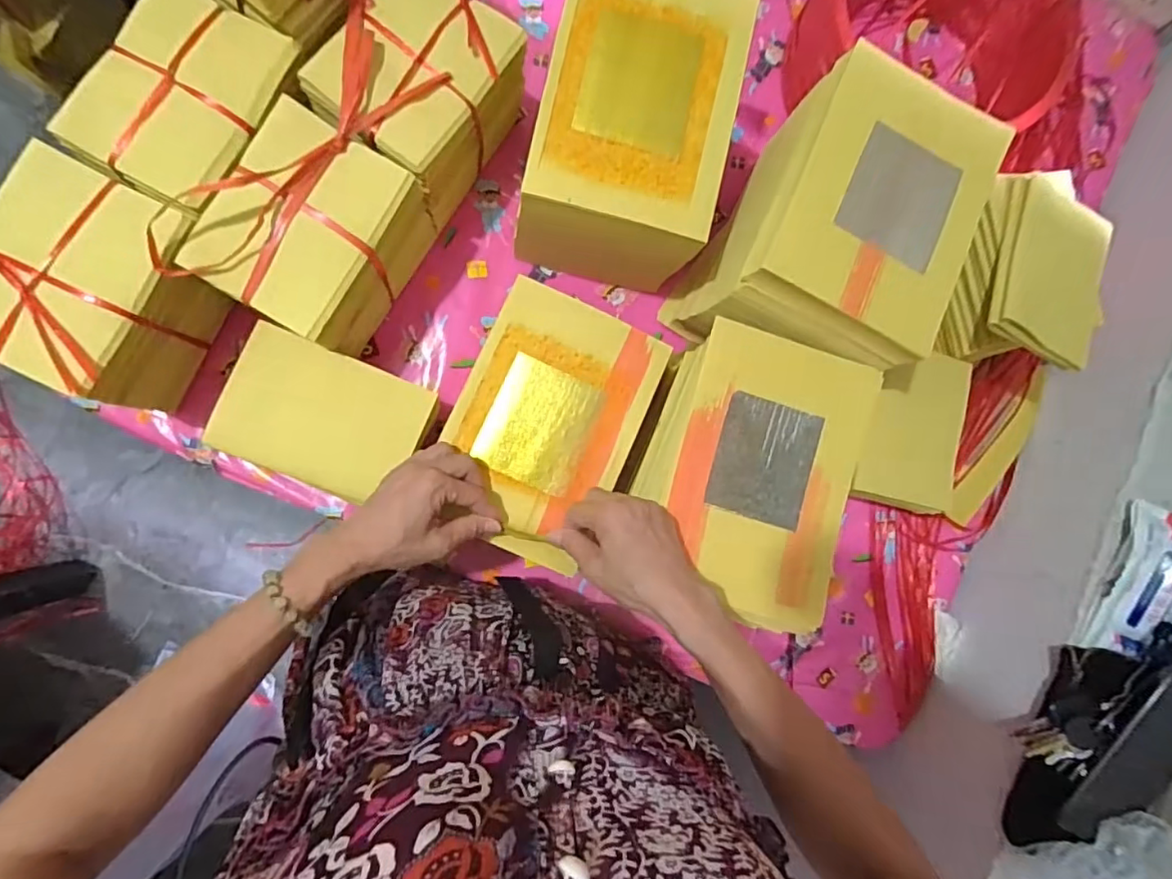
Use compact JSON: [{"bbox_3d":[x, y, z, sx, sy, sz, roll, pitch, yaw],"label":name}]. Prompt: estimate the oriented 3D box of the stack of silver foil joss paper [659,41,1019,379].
[{"bbox_3d":[0.234,-0.200,0.579,0.184,0.186,0.249,26,85,-6],"label":"stack of silver foil joss paper"}]

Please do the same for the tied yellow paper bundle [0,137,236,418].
[{"bbox_3d":[-0.404,-0.124,0.498,0.116,0.140,0.159,26,85,-6],"label":"tied yellow paper bundle"}]

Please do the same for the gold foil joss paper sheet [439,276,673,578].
[{"bbox_3d":[-0.032,-0.023,0.530,0.154,0.005,0.206,24,84,-6],"label":"gold foil joss paper sheet"}]

